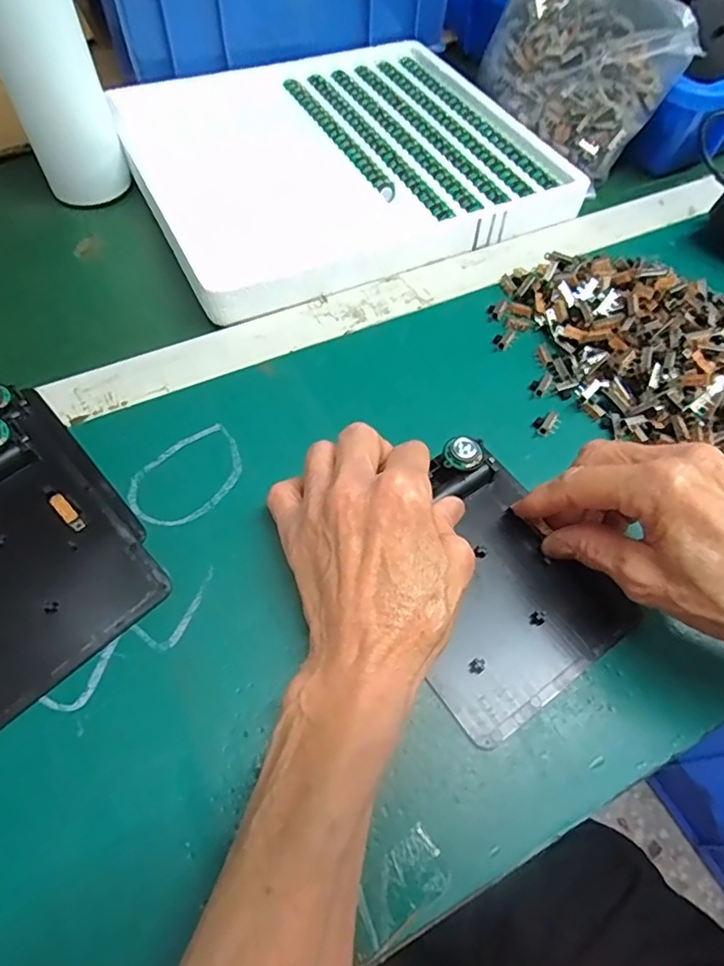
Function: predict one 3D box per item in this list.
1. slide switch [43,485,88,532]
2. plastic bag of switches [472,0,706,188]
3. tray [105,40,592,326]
[{"bbox_3d":[-0.149,0.012,0.280,0.009,0.004,0.029,-40,81,-24],"label":"slide switch"},{"bbox_3d":[0.174,-0.363,0.467,0.049,0.124,0.183,-8,56,-53],"label":"plastic bag of switches"},{"bbox_3d":[-0.027,-0.279,0.473,0.315,0.029,0.293,-23,62,-16],"label":"tray"}]

